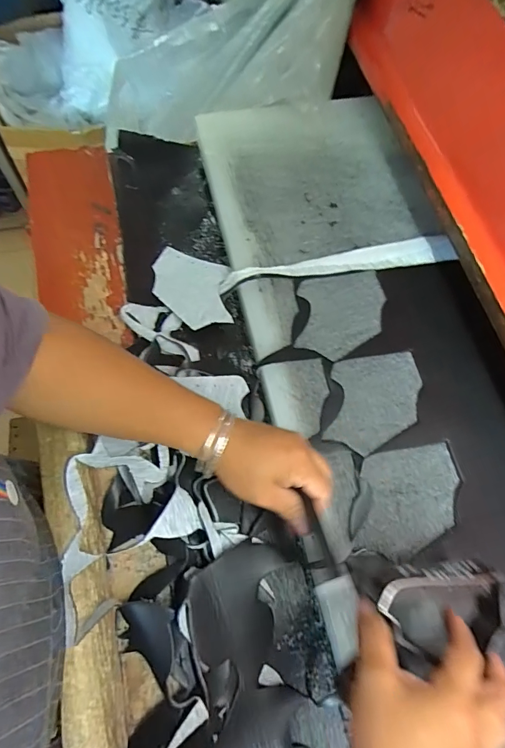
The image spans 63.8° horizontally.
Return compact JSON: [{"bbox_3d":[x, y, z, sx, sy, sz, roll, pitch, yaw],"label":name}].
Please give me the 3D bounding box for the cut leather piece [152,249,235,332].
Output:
[{"bbox_3d":[-0.078,-0.110,0.521,0.094,0.017,0.119,-1,67,-5],"label":"cut leather piece"}]

